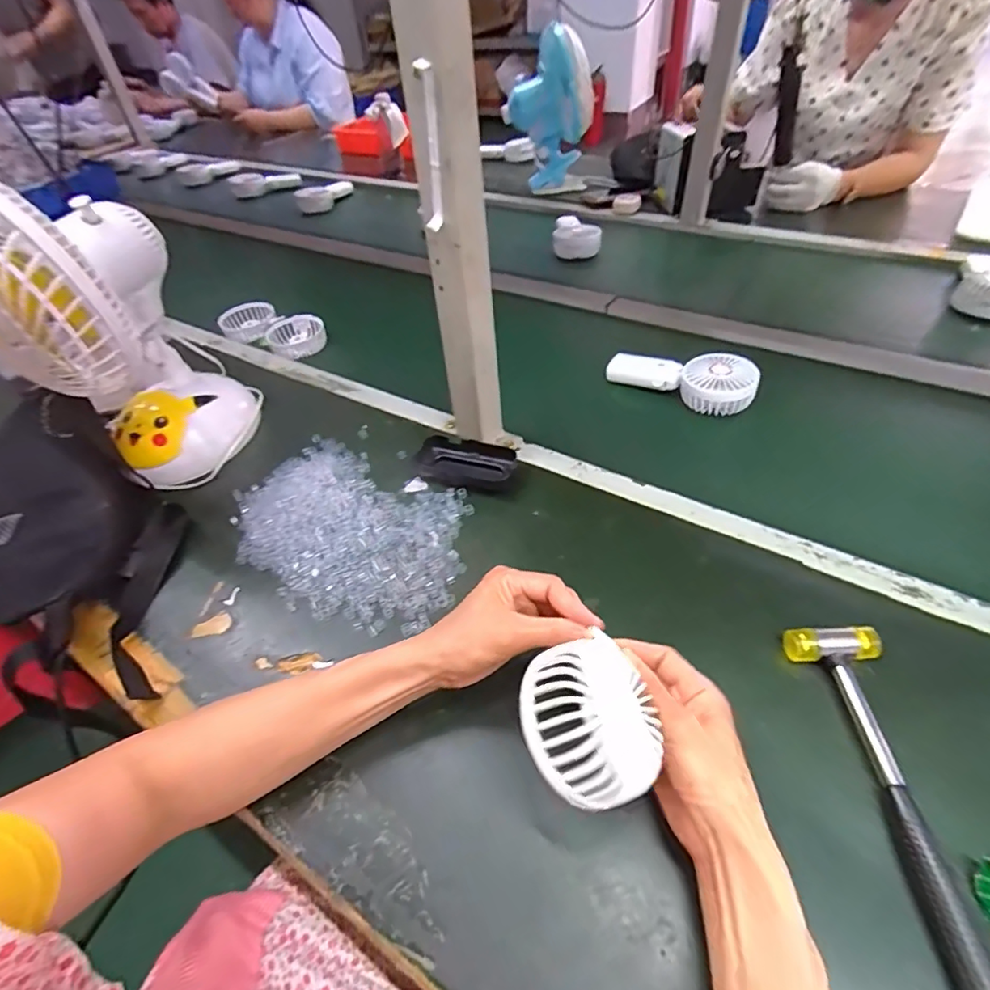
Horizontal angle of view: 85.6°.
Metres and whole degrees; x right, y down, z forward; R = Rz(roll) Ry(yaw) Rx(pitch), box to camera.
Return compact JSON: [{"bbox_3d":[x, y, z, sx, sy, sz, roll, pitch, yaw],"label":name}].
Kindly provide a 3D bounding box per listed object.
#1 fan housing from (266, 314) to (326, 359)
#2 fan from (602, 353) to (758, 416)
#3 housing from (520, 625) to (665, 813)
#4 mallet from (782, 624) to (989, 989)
[{"bbox_3d":[-0.316,-0.253,0.853,0.085,0.037,0.079,-27,49,-18],"label":"fan housing"},{"bbox_3d":[0.241,-0.153,0.689,0.179,0.054,0.065,22,52,25],"label":"fan"},{"bbox_3d":[0.056,0.136,0.324,0.071,0.034,0.086,-22,71,7],"label":"housing"},{"bbox_3d":[0.257,0.195,0.336,0.060,0.025,0.237,-4,46,3],"label":"mallet"}]

